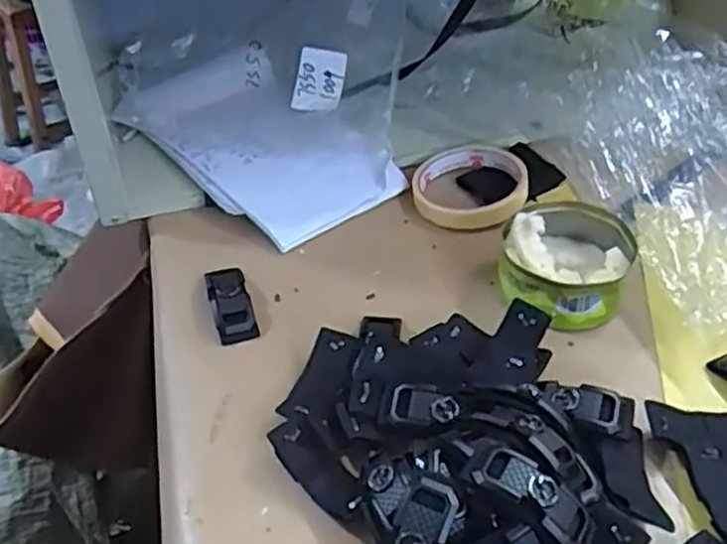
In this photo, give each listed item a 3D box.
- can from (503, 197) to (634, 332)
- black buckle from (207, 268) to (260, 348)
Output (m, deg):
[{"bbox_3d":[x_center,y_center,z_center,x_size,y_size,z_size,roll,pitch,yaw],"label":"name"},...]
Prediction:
[{"bbox_3d":[0.132,-0.008,0.485,0.076,0.046,0.089,14,44,17],"label":"can"},{"bbox_3d":[-0.087,0.018,0.484,0.025,0.019,0.061,-12,43,-12],"label":"black buckle"}]

